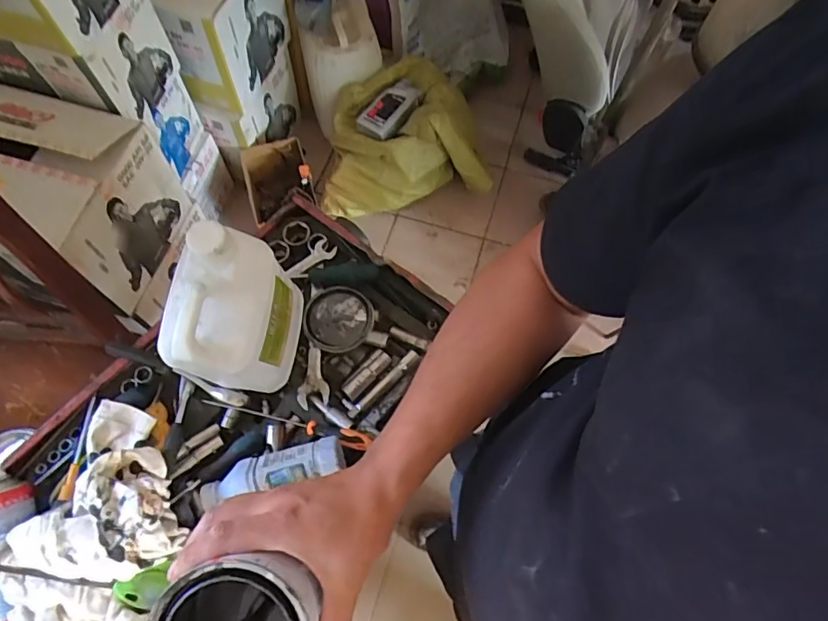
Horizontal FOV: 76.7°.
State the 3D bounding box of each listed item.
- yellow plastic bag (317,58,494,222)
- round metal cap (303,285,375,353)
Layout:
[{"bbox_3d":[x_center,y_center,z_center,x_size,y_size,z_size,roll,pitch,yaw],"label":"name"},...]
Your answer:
[{"bbox_3d":[-0.044,-0.580,1.711,0.524,0.322,0.408,-5,67,-4],"label":"yellow plastic bag"},{"bbox_3d":[-0.106,0.011,0.744,0.095,0.013,0.096,1,67,-2],"label":"round metal cap"}]

